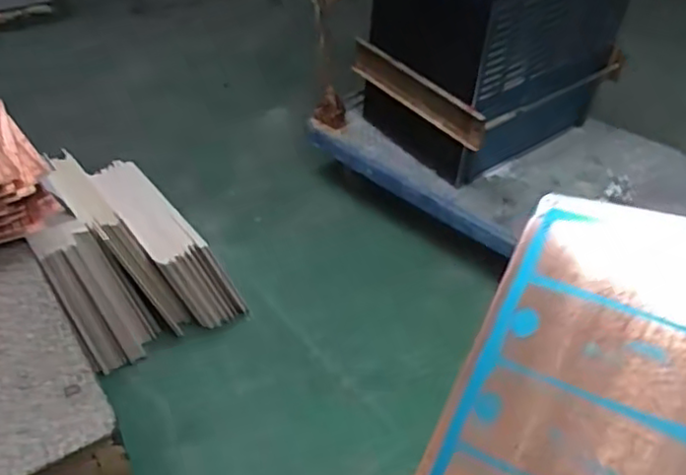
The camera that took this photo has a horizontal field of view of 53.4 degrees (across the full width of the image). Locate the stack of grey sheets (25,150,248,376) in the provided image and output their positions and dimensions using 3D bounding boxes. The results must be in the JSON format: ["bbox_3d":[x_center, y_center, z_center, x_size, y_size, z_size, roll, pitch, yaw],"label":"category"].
[{"bbox_3d":[-0.431,0.017,1.342,0.320,0.350,0.314,-25,49,-26],"label":"stack of grey sheets"}]

